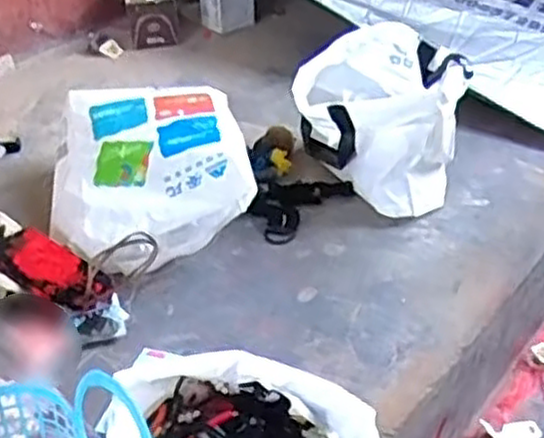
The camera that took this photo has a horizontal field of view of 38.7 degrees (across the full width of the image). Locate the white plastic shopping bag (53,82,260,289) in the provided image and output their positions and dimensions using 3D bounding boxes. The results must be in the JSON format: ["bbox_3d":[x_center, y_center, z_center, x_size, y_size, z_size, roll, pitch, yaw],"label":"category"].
[{"bbox_3d":[-0.188,-0.068,1.153,0.282,0.130,0.329,-8,35,-9],"label":"white plastic shopping bag"}]

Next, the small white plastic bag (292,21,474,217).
[{"bbox_3d":[0.163,-0.157,1.220,0.243,0.204,0.268,0,35,2],"label":"small white plastic bag"}]

